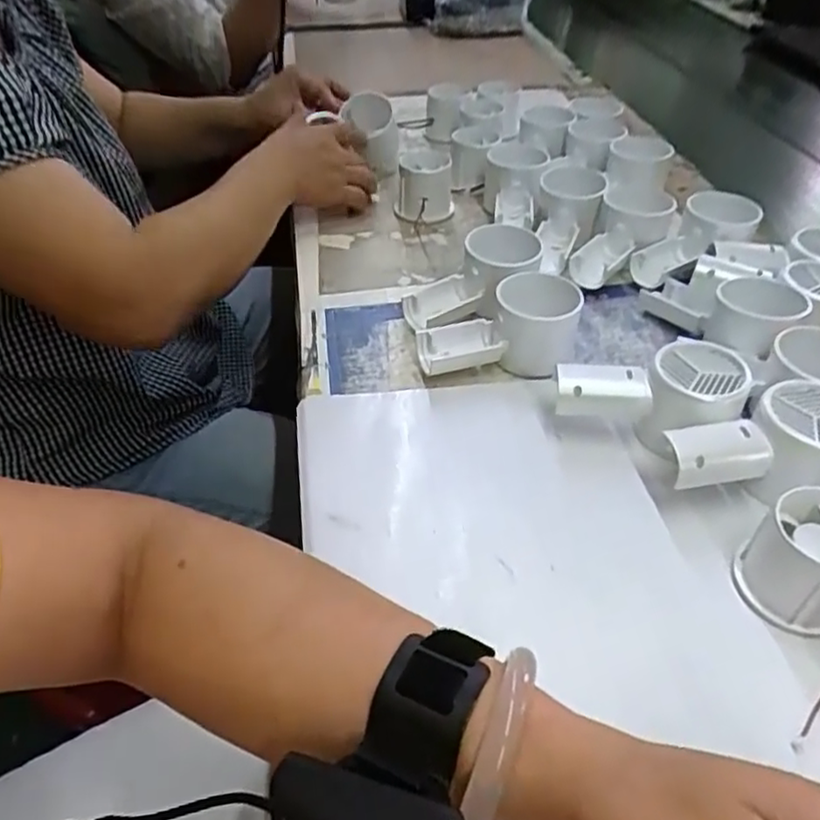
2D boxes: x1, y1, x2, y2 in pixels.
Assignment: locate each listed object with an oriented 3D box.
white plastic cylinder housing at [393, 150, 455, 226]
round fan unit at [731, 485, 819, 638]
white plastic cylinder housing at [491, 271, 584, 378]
[{"bbox_3d":[0.013,-0.211,0.627,0.055,0.054,0.061,9,44,10],"label":"white plastic cylinder housing"},{"bbox_3d":[0.200,0.075,0.328,0.055,0.048,0.055,0,44,0],"label":"round fan unit"},{"bbox_3d":[0.089,-0.062,0.465,0.059,0.053,0.052,9,44,10],"label":"white plastic cylinder housing"}]

